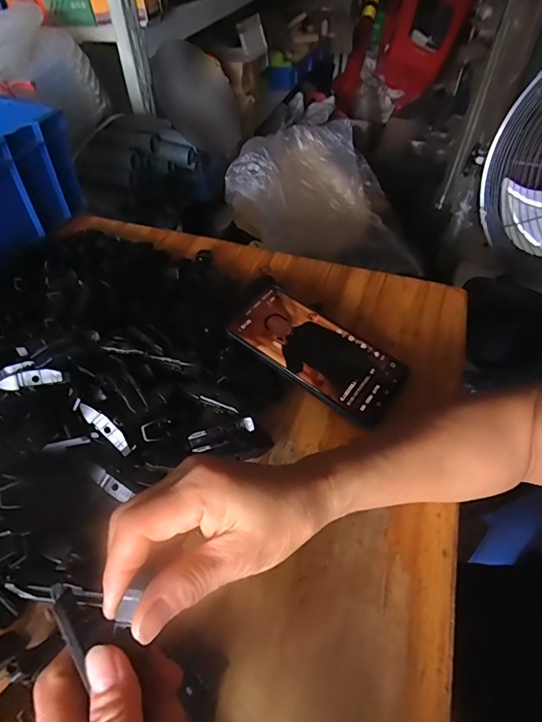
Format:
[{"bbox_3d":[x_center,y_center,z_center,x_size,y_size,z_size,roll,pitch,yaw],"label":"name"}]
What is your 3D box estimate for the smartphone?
[{"bbox_3d":[0.042,-0.011,0.395,0.161,0.007,0.078,35,59,17],"label":"smartphone"}]

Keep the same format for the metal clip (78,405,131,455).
[{"bbox_3d":[-0.124,0.051,0.324,0.049,0.007,0.010,47,58,-8],"label":"metal clip"}]

